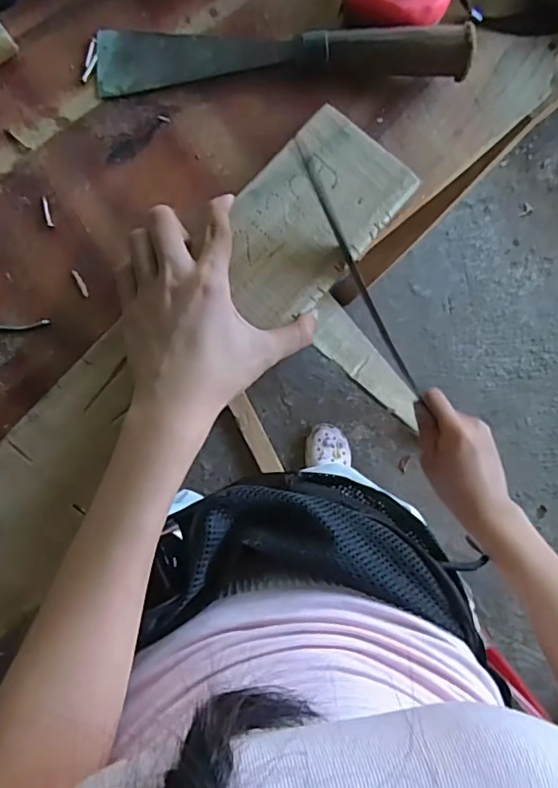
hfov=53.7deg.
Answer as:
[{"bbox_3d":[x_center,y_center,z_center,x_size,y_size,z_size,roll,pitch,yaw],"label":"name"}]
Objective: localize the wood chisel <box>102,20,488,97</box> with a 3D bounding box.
[{"bbox_3d":[0.002,-0.228,0.364,0.243,0.035,0.040,-3,88,-4],"label":"wood chisel"}]

